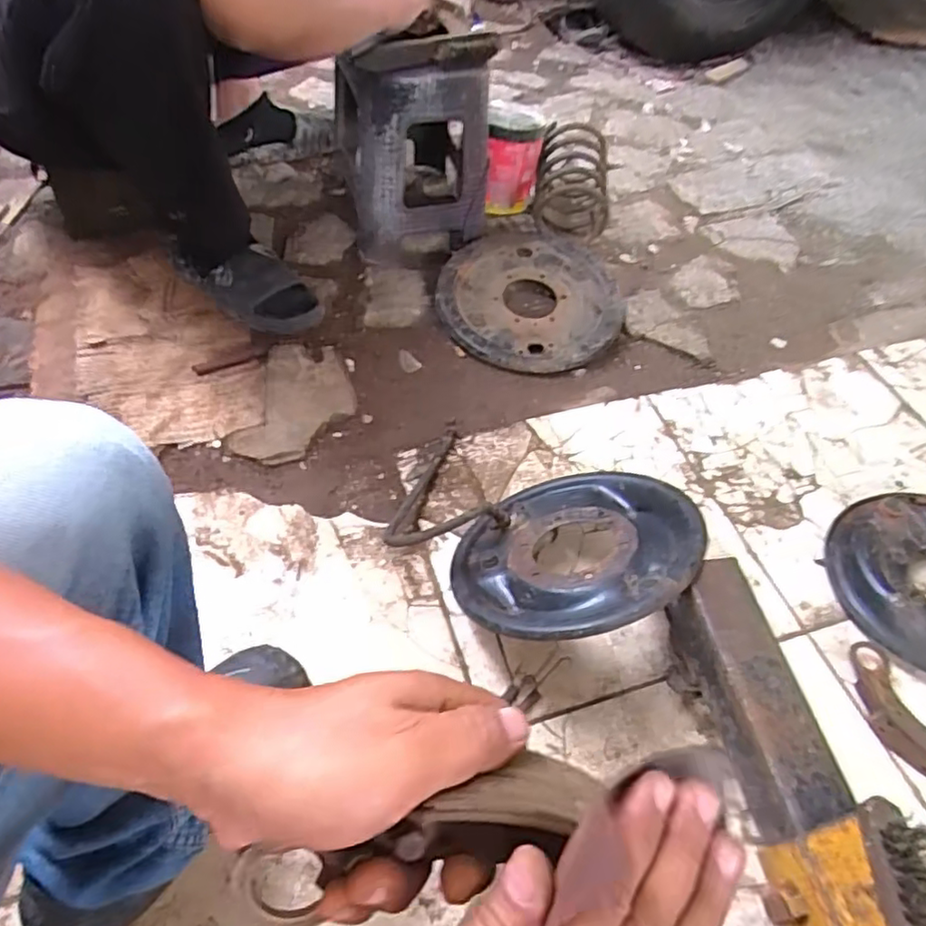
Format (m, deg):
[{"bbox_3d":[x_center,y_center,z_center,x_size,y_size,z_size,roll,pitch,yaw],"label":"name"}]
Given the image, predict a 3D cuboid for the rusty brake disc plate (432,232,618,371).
[{"bbox_3d":[0.112,-0.275,1.089,0.296,0.055,0.304,1,52,-1],"label":"rusty brake disc plate"}]

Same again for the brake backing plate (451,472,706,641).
[{"bbox_3d":[0.124,0.098,0.711,0.260,0.033,0.267,-16,27,8],"label":"brake backing plate"}]

